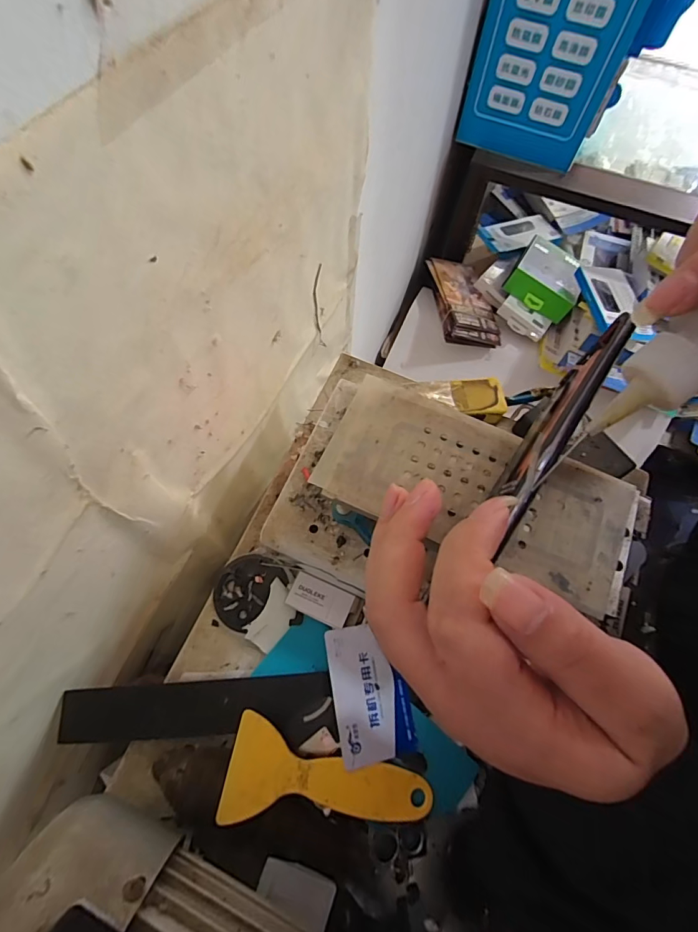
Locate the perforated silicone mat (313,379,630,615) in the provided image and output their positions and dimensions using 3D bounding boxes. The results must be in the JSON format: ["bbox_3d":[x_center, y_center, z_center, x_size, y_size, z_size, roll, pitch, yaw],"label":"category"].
[{"bbox_3d":[0.070,0.010,0.242,0.167,0.005,0.078,24,69,8],"label":"perforated silicone mat"}]

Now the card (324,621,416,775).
[{"bbox_3d":[0.015,0.158,0.302,0.053,0.004,0.085,-4,68,-16],"label":"card"}]

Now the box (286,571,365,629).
[{"bbox_3d":[-0.019,0.102,0.324,0.053,0.011,0.026,23,68,8],"label":"box"}]

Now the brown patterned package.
[{"bbox_3d":[0.252,-0.358,0.936,0.136,0.034,0.222,2,62,-21],"label":"brown patterned package"}]

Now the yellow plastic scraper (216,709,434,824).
[{"bbox_3d":[-0.011,0.203,0.275,0.132,0.010,0.052,17,67,-8],"label":"yellow plastic scraper"}]

